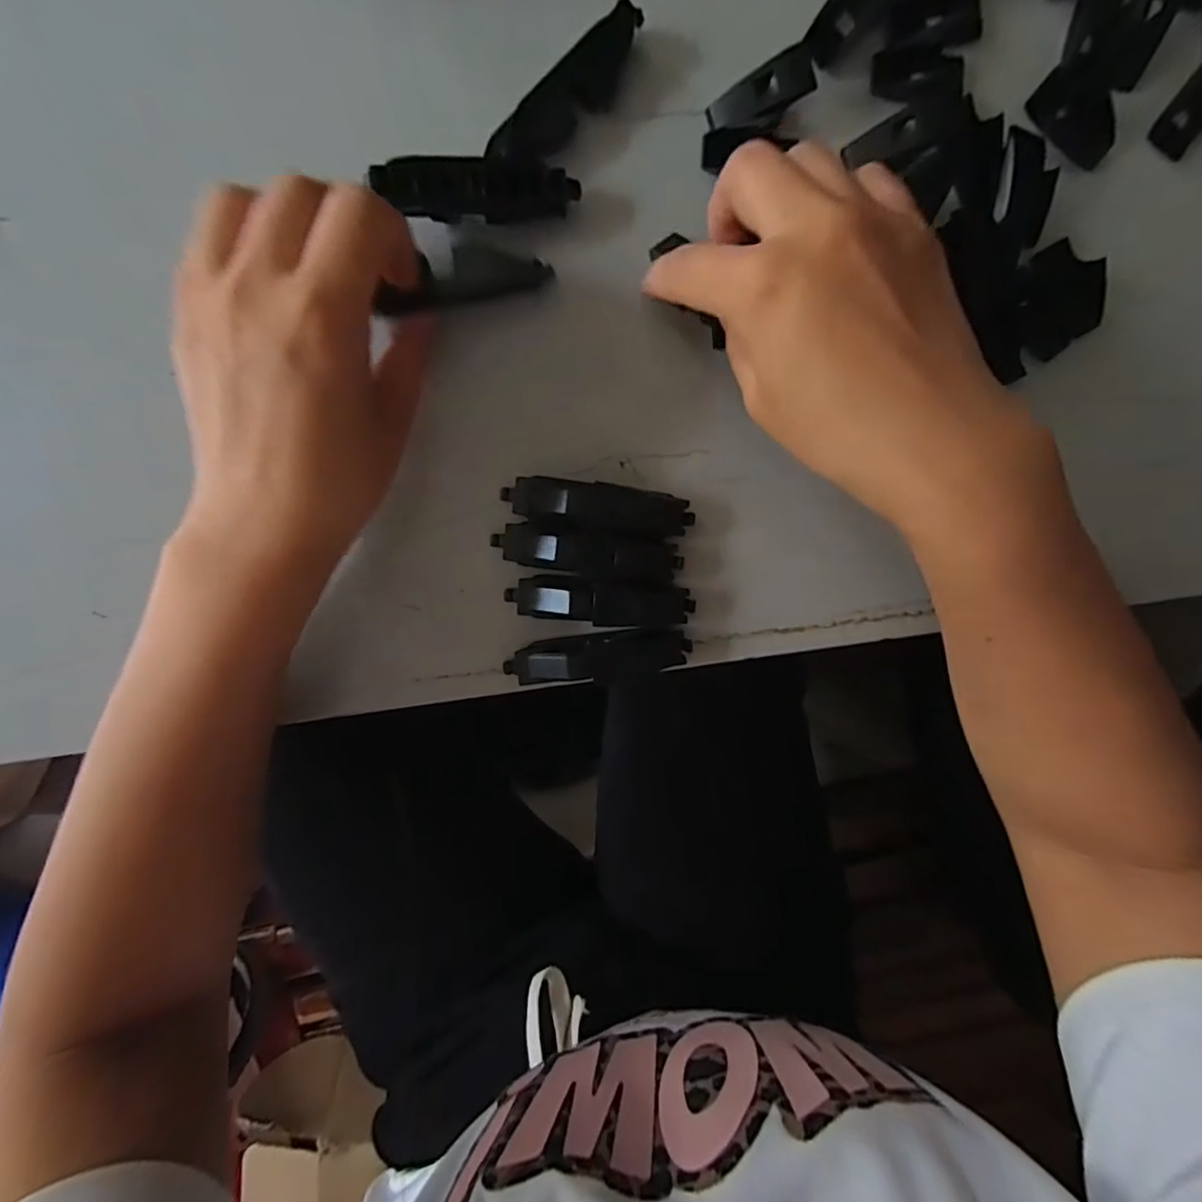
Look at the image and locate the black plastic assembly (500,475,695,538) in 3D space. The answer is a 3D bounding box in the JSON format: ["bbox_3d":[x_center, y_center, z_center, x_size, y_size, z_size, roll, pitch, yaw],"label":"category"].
[{"bbox_3d":[-0.001,-0.041,0.251,0.080,0.014,0.019,7,96,-5],"label":"black plastic assembly"}]

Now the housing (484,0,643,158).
[{"bbox_3d":[-0.012,-0.199,0.231,0.078,0.017,0.017,-45,98,2],"label":"housing"}]

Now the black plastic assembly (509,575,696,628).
[{"bbox_3d":[0.000,0.000,0.256,0.080,0.017,0.019,5,97,-5],"label":"black plastic assembly"}]

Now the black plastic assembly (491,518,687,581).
[{"bbox_3d":[-0.005,-0.022,0.253,0.080,0.015,0.021,7,96,-5],"label":"black plastic assembly"}]

